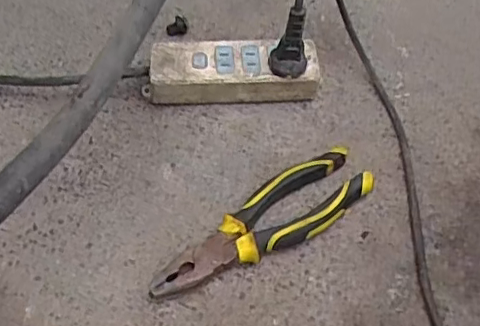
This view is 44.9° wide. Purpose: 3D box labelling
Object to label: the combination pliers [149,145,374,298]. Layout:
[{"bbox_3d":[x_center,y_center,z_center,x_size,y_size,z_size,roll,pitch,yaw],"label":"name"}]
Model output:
[{"bbox_3d":[0.021,0.053,0.458,0.194,0.028,0.053,-34,62,-21],"label":"combination pliers"}]

